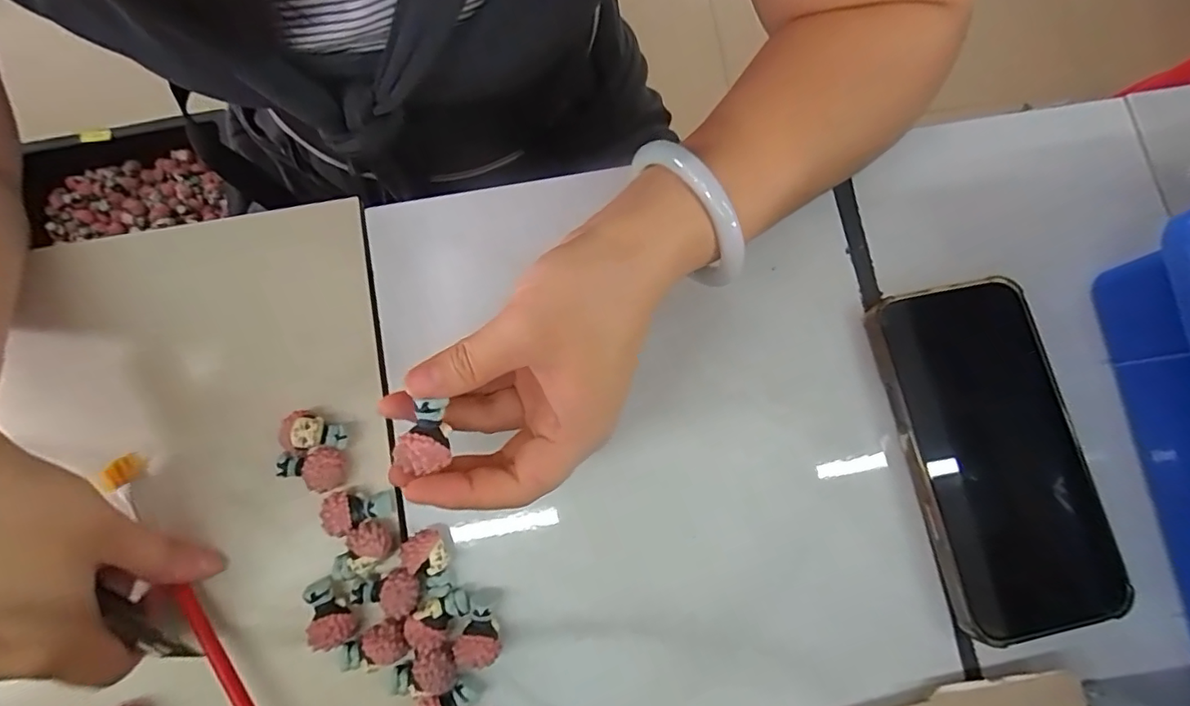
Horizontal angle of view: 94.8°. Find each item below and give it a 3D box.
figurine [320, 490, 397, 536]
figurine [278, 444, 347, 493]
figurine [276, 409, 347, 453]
[{"bbox_3d":[-0.108,0.073,0.253,0.030,0.017,0.018,-7,80,-4],"label":"figurine"},{"bbox_3d":[-0.130,0.055,0.256,0.028,0.016,0.020,-12,80,-4],"label":"figurine"},{"bbox_3d":[-0.131,0.038,0.259,0.028,0.019,0.019,8,79,-1],"label":"figurine"}]

